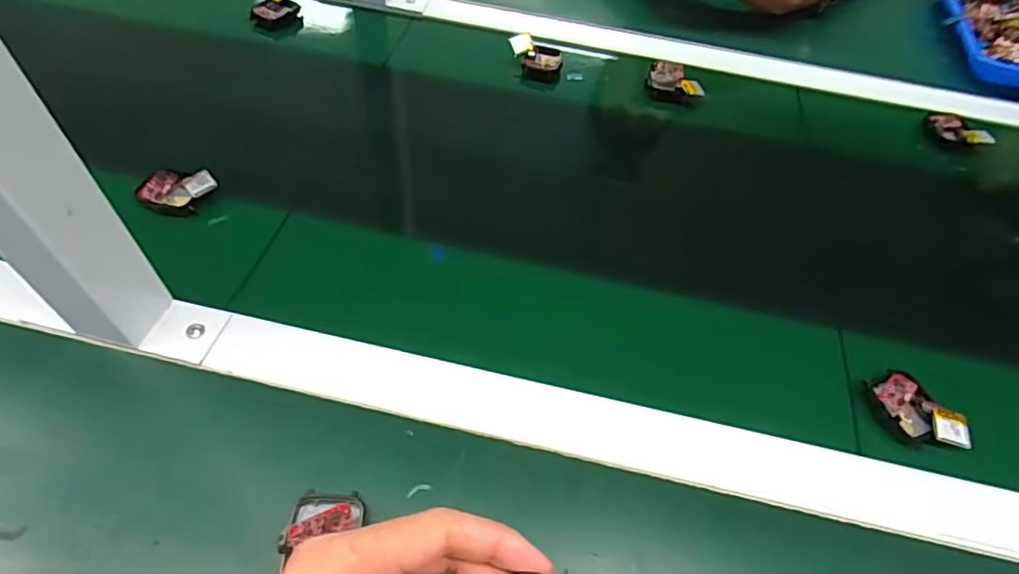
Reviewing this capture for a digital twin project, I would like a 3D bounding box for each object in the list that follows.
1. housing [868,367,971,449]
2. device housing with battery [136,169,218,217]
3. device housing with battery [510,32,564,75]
[{"bbox_3d":[0.256,0.079,0.357,0.036,0.017,0.057,-24,59,-21],"label":"housing"},{"bbox_3d":[-0.247,-0.072,0.420,0.044,0.013,0.048,3,53,-4],"label":"device housing with battery"},{"bbox_3d":[0.027,-0.229,0.562,0.052,0.023,0.040,3,53,-3],"label":"device housing with battery"}]

